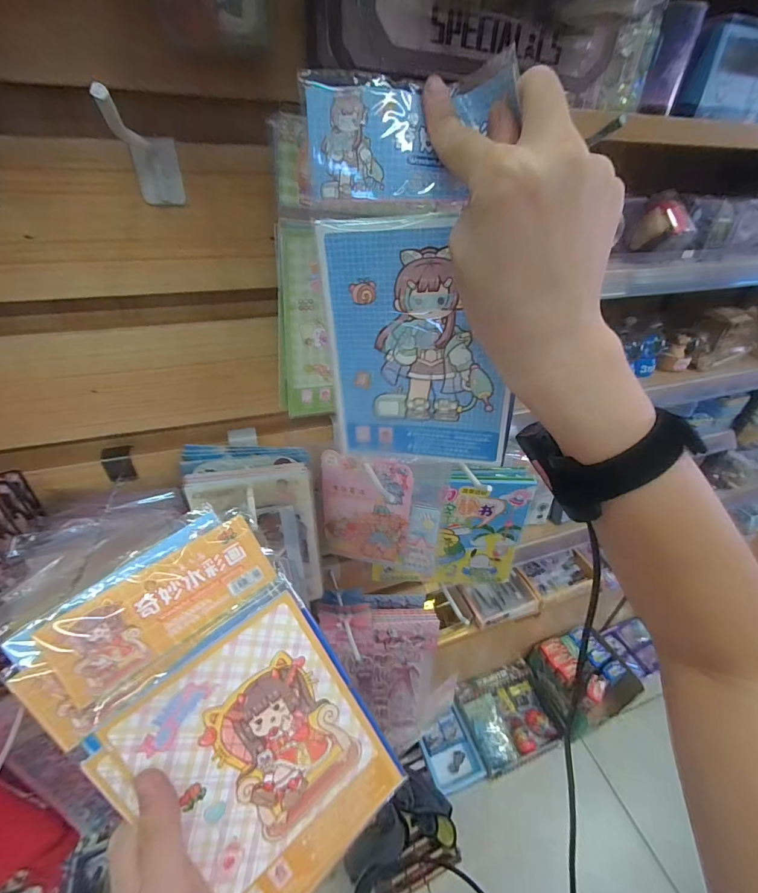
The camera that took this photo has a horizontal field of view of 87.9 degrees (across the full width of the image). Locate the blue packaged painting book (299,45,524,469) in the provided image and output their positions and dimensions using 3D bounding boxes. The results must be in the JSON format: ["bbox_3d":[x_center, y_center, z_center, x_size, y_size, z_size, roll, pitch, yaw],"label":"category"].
[{"bbox_3d":[0.022,-0.076,0.222,0.110,0.196,0.012,5,32,10],"label":"blue packaged painting book"}]

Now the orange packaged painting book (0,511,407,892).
[{"bbox_3d":[-0.077,0.152,0.220,0.120,0.207,0.005,-36,6,-24],"label":"orange packaged painting book"}]

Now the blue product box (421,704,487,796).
[{"bbox_3d":[0.225,0.956,1.230,0.158,0.043,0.188,-20,68,-19],"label":"blue product box"}]

